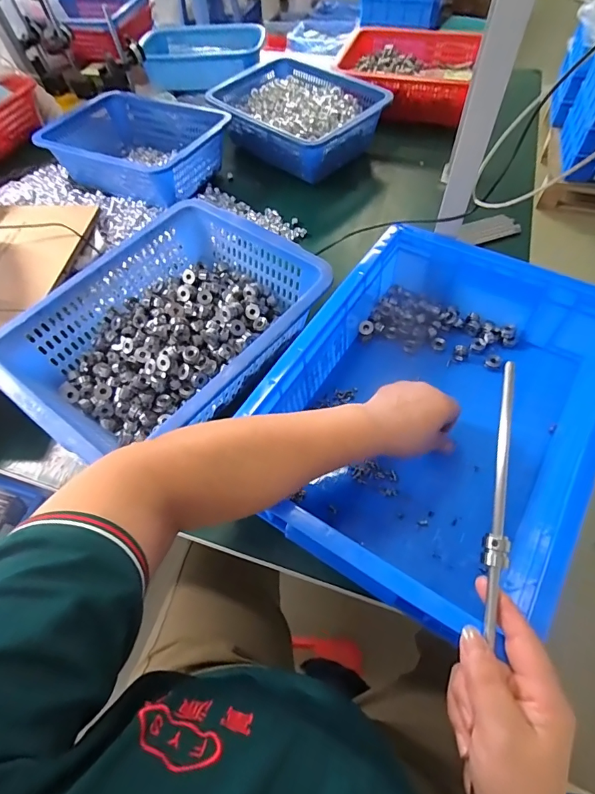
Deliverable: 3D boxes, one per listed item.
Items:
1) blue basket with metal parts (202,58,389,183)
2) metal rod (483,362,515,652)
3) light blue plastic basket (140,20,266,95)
[{"bbox_3d":[0.002,-0.550,0.813,0.313,0.080,0.233,36,67,22],"label":"blue basket with metal parts"},{"bbox_3d":[0.157,0.070,0.317,0.016,0.008,0.202,10,72,9],"label":"metal rod"},{"bbox_3d":[-0.213,-0.791,0.959,0.273,0.071,0.157,-8,59,-2],"label":"light blue plastic basket"}]

